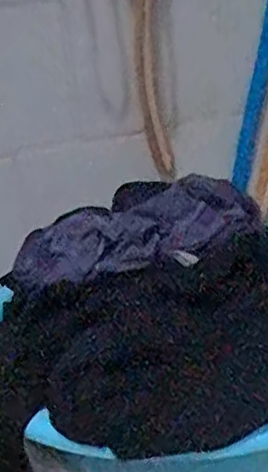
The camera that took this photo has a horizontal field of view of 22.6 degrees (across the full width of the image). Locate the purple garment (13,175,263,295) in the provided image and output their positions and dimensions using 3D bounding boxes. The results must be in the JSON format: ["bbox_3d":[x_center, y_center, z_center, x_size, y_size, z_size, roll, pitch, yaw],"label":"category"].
[{"bbox_3d":[0.008,-0.004,0.574,0.226,0.046,0.089,-18,39,-17],"label":"purple garment"}]

